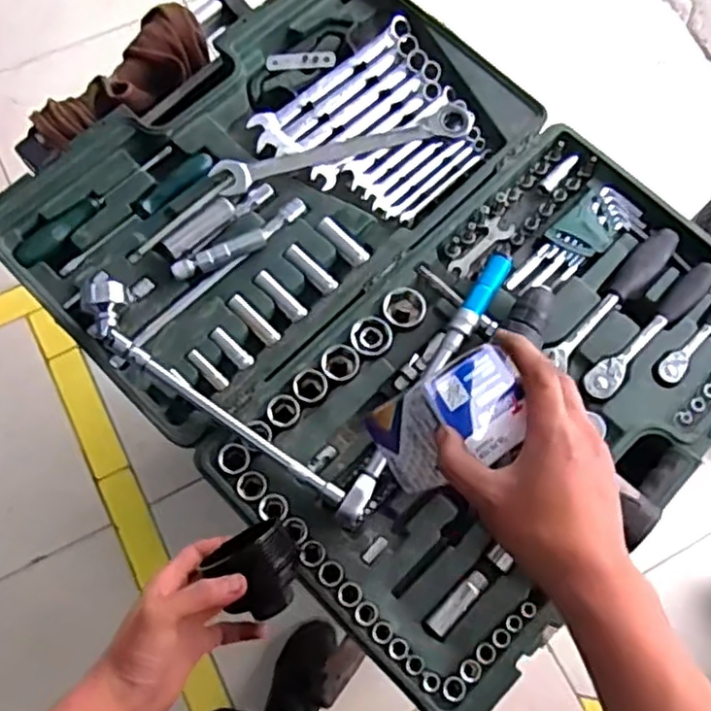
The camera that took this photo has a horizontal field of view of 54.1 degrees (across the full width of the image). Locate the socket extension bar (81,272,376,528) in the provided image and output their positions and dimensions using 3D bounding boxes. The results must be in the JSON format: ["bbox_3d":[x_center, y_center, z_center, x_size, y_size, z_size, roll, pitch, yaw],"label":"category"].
[{"bbox_3d":[-0.131,0.038,0.654,0.351,0.032,0.052,36,74,10],"label":"socket extension bar"}]

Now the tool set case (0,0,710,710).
[{"bbox_3d":[0.020,-0.093,0.712,0.540,0.062,0.709,-43,79,-13],"label":"tool set case"}]

